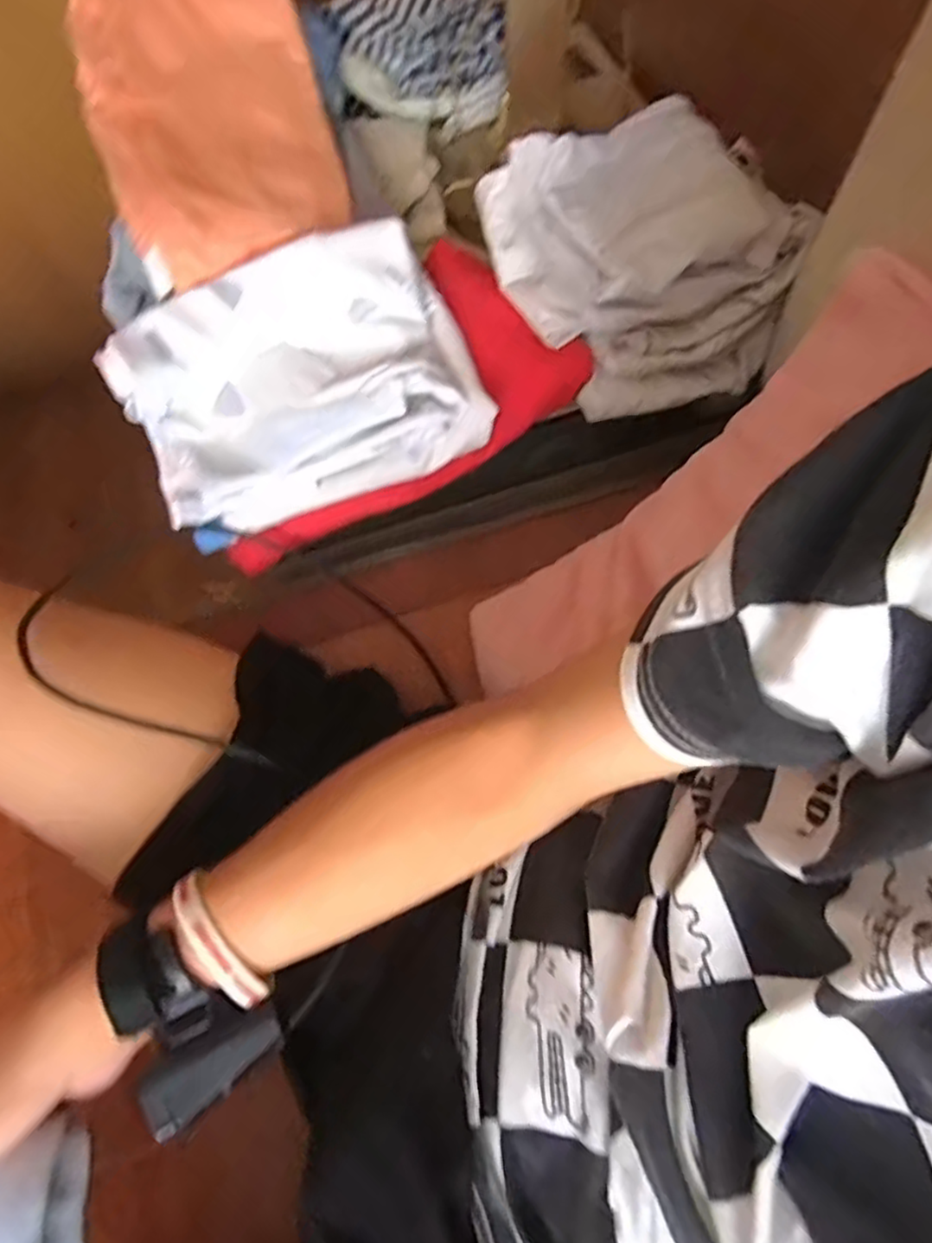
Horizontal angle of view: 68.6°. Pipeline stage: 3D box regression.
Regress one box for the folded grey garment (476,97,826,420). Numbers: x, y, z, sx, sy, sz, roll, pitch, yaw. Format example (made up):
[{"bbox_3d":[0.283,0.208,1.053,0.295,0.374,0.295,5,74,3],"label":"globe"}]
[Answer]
[{"bbox_3d":[0.125,-0.278,0.518,0.173,0.102,0.212,-26,67,-9],"label":"folded grey garment"}]

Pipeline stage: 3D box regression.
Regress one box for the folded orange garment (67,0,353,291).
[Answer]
[{"bbox_3d":[-0.189,-0.387,0.507,0.171,0.064,0.284,-19,66,-6],"label":"folded orange garment"}]

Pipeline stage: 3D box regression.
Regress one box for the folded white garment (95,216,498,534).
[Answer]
[{"bbox_3d":[-0.113,-0.166,0.474,0.236,0.084,0.147,-24,67,-8],"label":"folded white garment"}]

